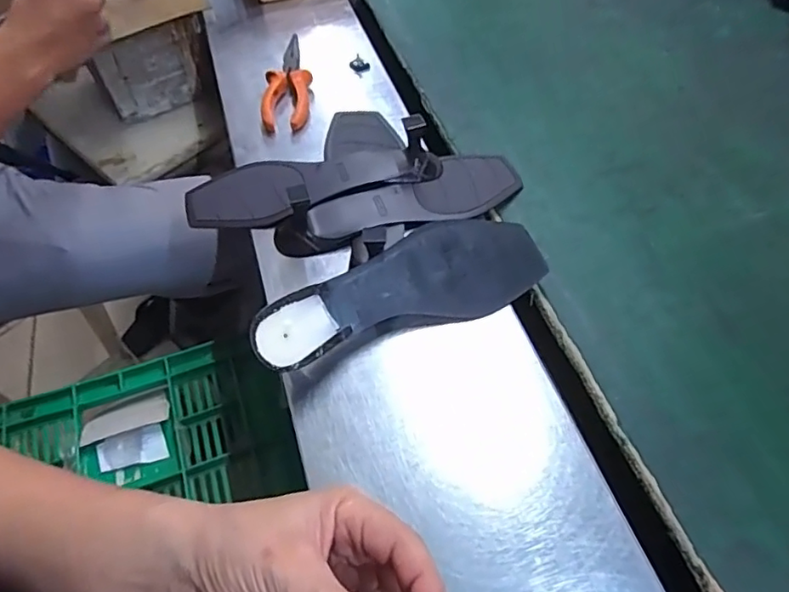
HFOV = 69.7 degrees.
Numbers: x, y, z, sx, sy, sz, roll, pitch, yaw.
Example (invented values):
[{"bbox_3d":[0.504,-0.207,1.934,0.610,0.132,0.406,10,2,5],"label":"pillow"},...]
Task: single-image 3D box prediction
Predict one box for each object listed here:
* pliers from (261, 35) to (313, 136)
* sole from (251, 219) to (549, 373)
[{"bbox_3d":[-0.121,-0.243,0.651,0.049,0.027,0.142,1,54,0],"label":"pliers"},{"bbox_3d":[0.006,-0.004,0.468,0.255,0.050,0.084,-18,80,-20],"label":"sole"}]

